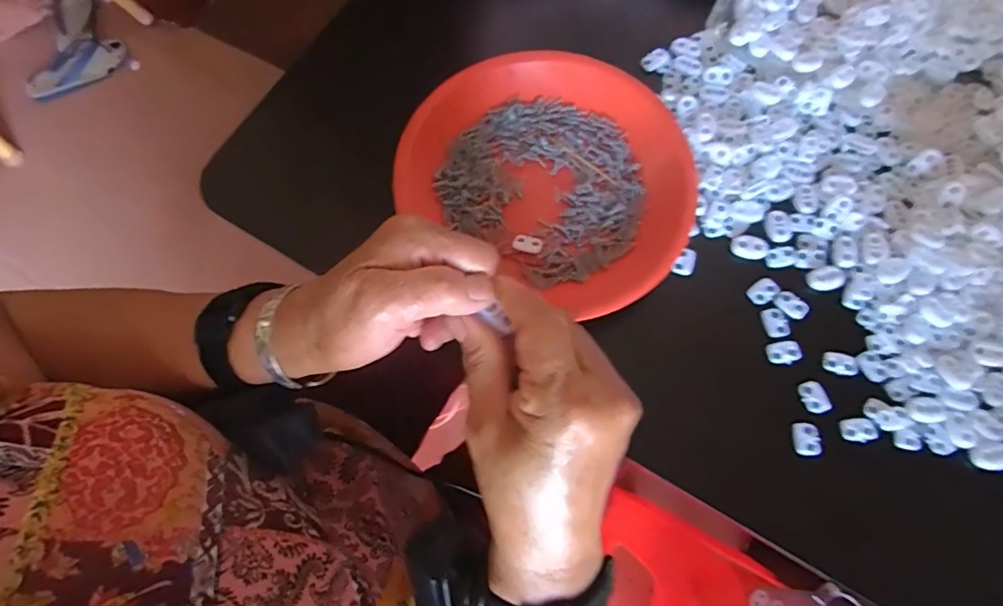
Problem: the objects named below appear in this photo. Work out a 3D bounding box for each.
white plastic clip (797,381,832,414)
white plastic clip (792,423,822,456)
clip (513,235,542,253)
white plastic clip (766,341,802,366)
[{"bbox_3d":[0.198,0.060,0.336,0.016,0.004,0.020,-13,74,-4],"label":"white plastic clip"},{"bbox_3d":[0.188,0.084,0.327,0.015,0.004,0.020,-1,74,-1],"label":"white plastic clip"},{"bbox_3d":[0.018,-0.040,0.359,0.019,0.004,0.012,16,74,4],"label":"clip"},{"bbox_3d":[0.182,0.032,0.343,0.020,0.005,0.015,-13,74,-4],"label":"white plastic clip"}]

